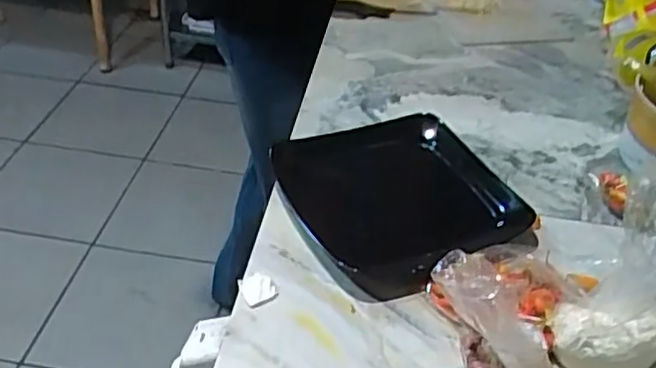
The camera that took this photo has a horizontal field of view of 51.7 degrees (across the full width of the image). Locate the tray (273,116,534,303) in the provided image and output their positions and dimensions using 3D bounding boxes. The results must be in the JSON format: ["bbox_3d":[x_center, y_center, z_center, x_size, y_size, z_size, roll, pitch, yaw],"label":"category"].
[{"bbox_3d":[0.075,0.011,0.700,0.215,0.040,0.233,-12,42,-20],"label":"tray"}]

